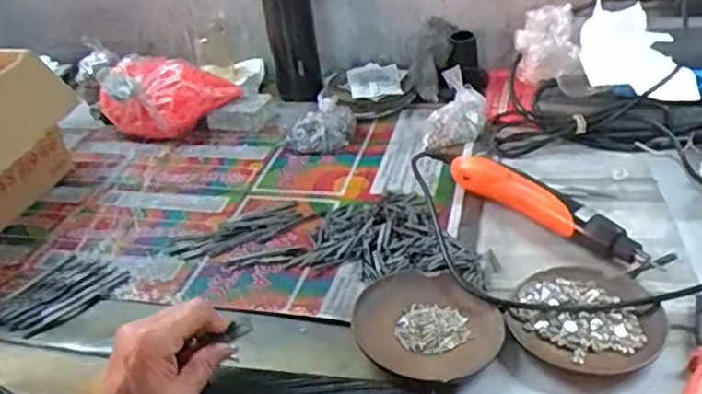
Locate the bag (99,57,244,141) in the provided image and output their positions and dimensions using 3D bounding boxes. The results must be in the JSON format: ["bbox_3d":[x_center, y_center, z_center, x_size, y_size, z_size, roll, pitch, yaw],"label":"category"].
[{"bbox_3d":[-0.244,-0.133,0.861,0.171,0.079,0.104,2,33,12],"label":"bag"}]

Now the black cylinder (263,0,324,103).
[{"bbox_3d":[-0.080,-0.230,0.845,0.063,0.222,0.055,-6,32,-1],"label":"black cylinder"}]

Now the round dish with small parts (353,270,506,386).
[{"bbox_3d":[0.060,0.099,0.512,0.106,0.013,0.112,-4,32,3],"label":"round dish with small parts"}]

